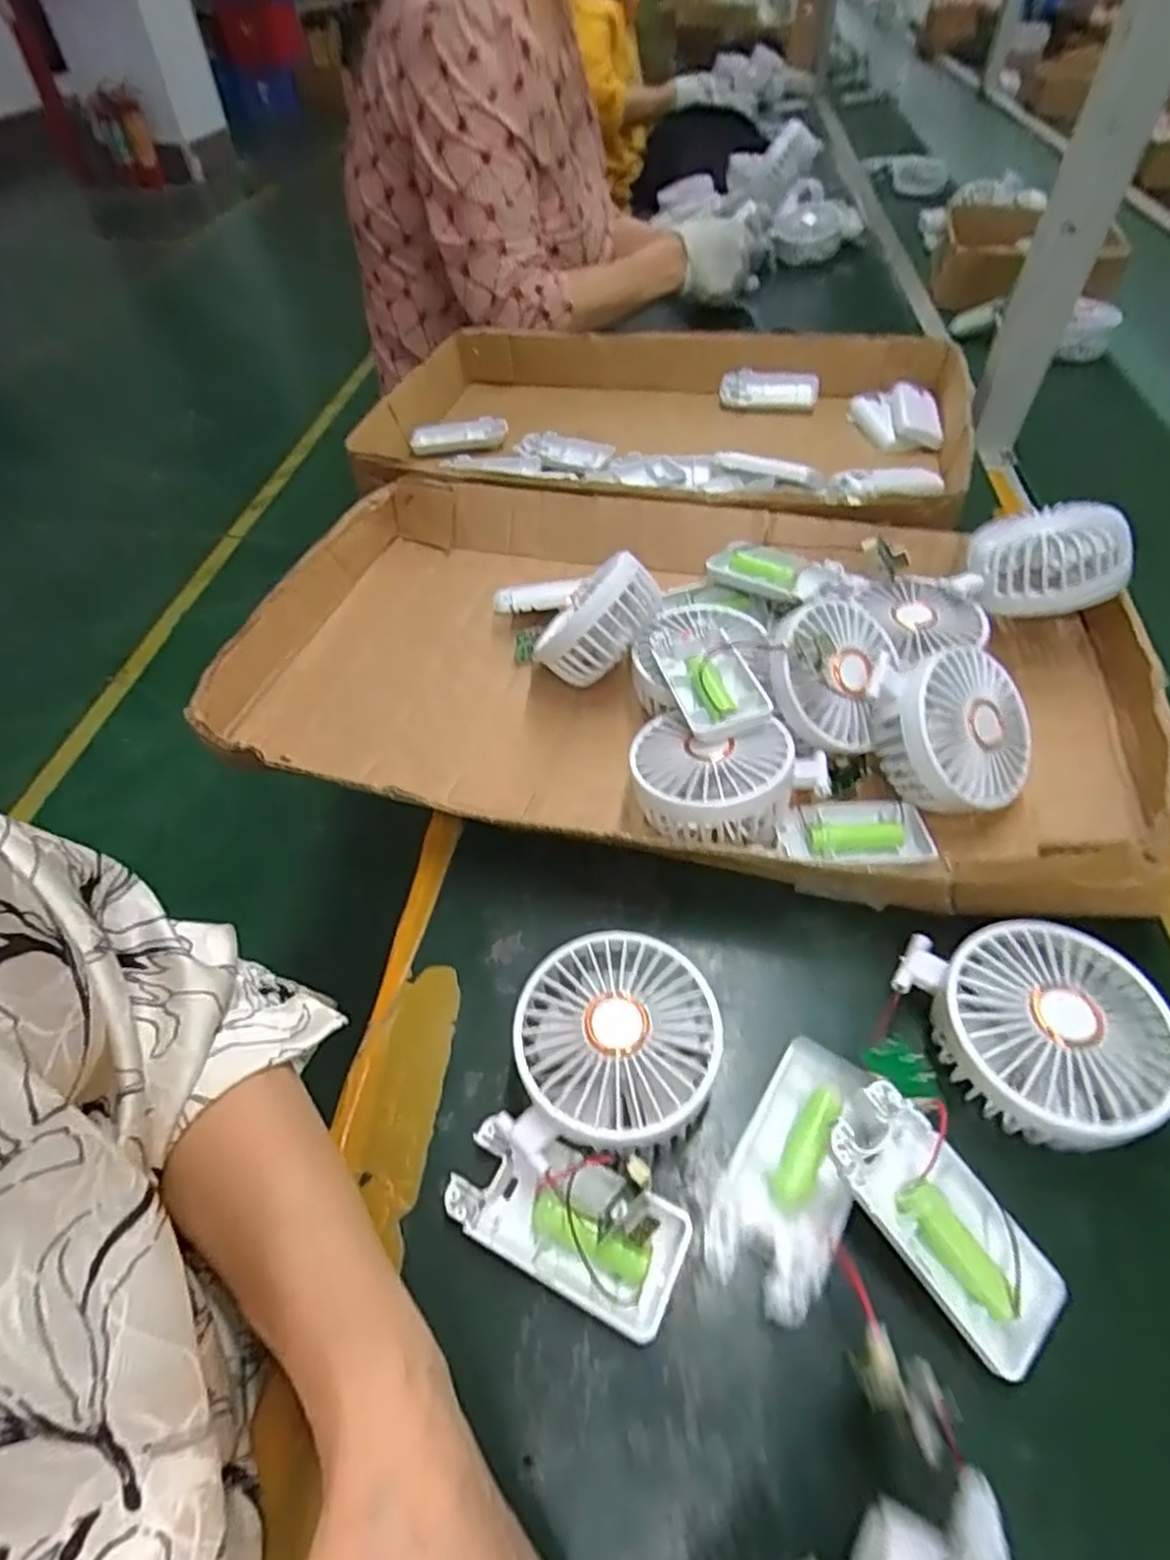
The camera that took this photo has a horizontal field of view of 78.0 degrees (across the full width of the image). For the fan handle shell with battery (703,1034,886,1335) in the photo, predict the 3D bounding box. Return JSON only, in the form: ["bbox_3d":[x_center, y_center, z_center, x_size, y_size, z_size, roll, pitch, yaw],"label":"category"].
[{"bbox_3d":[0.085,0.160,0.297,0.046,0.017,0.099,21,56,21],"label":"fan handle shell with battery"}]

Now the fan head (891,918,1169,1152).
[{"bbox_3d":[0.191,0.110,0.313,0.096,0.047,0.093,-10,51,-4],"label":"fan head"}]

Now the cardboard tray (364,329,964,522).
[{"bbox_3d":[0.056,-0.321,0.678,0.542,0.075,0.313,9,52,9],"label":"cardboard tray"}]

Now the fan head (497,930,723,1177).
[{"bbox_3d":[0.014,0.119,0.318,0.087,0.048,0.093,4,51,7],"label":"fan head"}]

